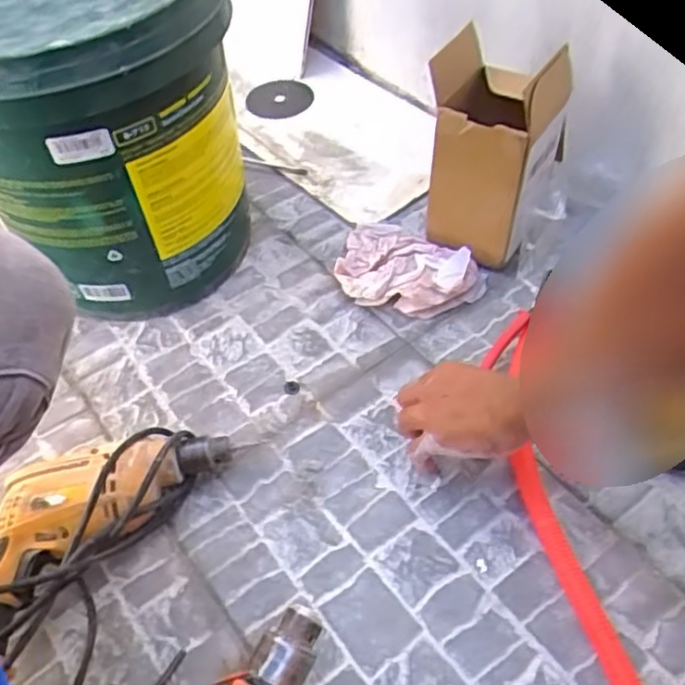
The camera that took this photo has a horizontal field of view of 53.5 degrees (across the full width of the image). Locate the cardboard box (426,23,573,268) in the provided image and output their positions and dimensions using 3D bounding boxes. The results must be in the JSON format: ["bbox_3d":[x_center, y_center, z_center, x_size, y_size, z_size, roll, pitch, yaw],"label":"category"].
[{"bbox_3d":[0.159,-0.199,0.728,0.117,0.219,0.128,21,56,21],"label":"cardboard box"}]

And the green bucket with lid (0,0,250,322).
[{"bbox_3d":[-0.242,-0.209,0.700,0.278,0.340,0.290,-24,53,-13],"label":"green bucket with lid"}]

